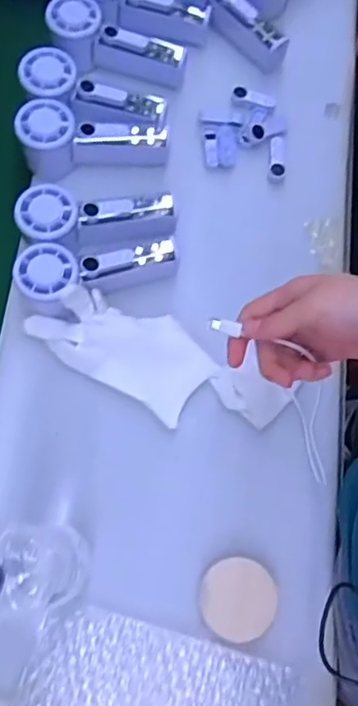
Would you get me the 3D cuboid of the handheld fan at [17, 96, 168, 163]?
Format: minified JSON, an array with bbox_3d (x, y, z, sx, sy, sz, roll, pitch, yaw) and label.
[{"bbox_3d":[-0.088,-0.218,0.592,0.152,0.050,0.054,6,70,-15],"label":"handheld fan"}]

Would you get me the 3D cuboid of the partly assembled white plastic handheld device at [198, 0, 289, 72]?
[{"bbox_3d":[0.057,-0.382,0.643,0.057,0.043,0.157,-40,90,-14],"label":"partly assembled white plastic handheld device"}]

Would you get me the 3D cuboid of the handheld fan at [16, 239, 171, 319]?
[{"bbox_3d":[-0.076,-0.082,0.546,0.146,0.038,0.060,-18,73,-6],"label":"handheld fan"}]

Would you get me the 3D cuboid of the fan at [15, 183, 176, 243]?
[{"bbox_3d":[-0.080,-0.131,0.563,0.151,0.046,0.060,-2,70,-19],"label":"fan"}]

